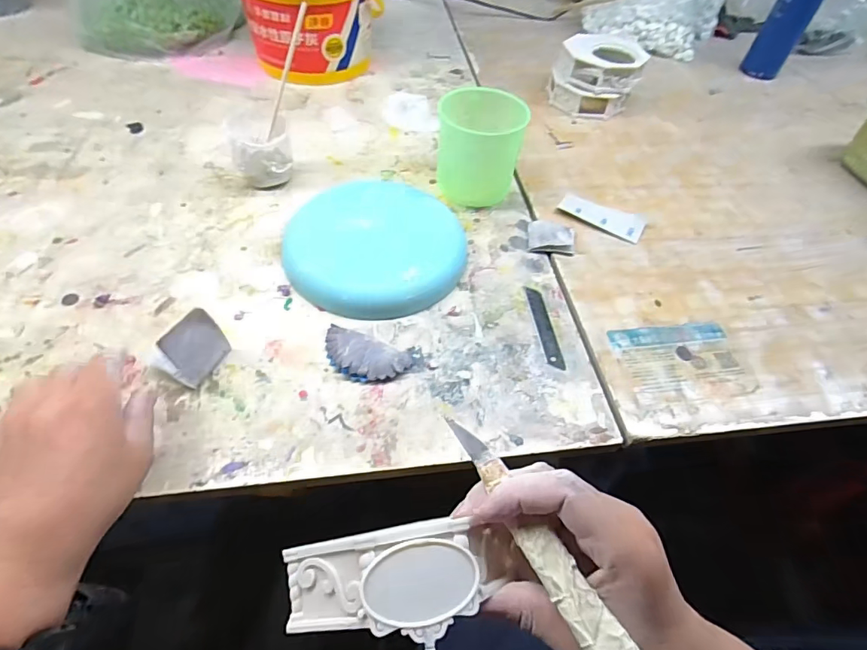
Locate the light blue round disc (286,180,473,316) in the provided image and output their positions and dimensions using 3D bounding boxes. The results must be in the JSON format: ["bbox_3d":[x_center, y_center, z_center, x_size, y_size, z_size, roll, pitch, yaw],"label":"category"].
[{"bbox_3d":[-0.059,-0.081,0.481,0.171,0.030,0.171,2,53,-3],"label":"light blue round disc"}]

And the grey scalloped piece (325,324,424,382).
[{"bbox_3d":[-0.056,0.026,0.407,0.086,0.015,0.046,13,53,5],"label":"grey scalloped piece"}]

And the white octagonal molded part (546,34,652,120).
[{"bbox_3d":[0.239,-0.370,0.698,0.127,0.080,0.100,17,53,8],"label":"white octagonal molded part"}]

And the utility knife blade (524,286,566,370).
[{"bbox_3d":[0.106,0.000,0.448,0.016,0.004,0.096,-3,53,-7],"label":"utility knife blade"}]

